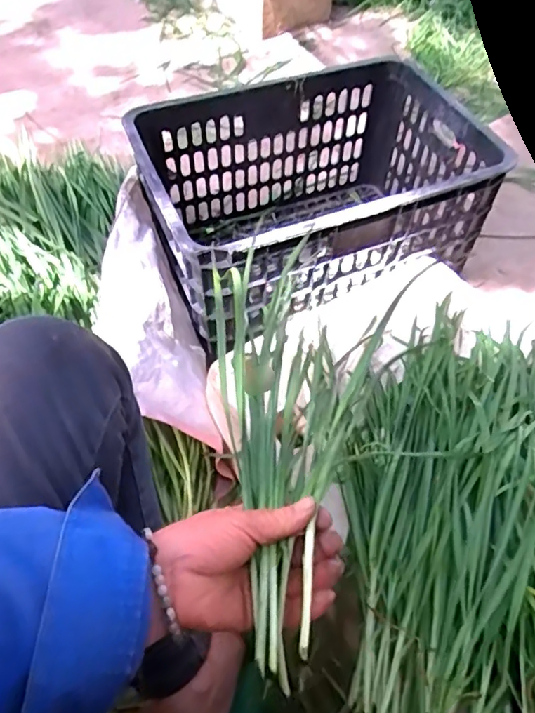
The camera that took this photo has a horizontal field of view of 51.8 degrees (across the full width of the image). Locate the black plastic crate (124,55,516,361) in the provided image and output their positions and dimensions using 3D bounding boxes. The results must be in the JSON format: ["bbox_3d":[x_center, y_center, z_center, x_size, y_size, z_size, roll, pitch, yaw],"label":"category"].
[{"bbox_3d":[0.065,-0.240,0.881,0.480,0.253,0.332,-19,58,-13],"label":"black plastic crate"}]

